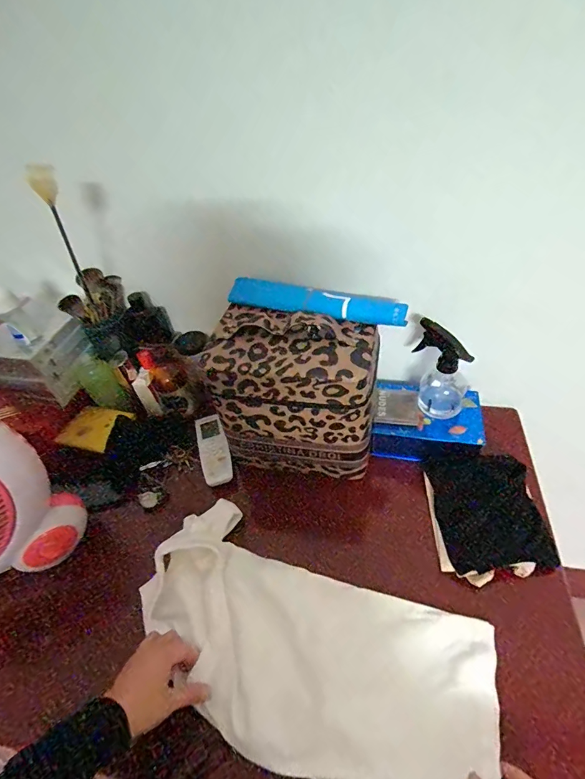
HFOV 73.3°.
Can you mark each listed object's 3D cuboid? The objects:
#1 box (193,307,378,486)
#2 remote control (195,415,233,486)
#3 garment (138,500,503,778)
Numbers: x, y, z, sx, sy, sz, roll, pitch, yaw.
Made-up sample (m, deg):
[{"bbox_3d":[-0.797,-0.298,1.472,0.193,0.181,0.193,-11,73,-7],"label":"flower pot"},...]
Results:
[{"bbox_3d":[0.006,0.007,0.617,0.237,0.232,0.143,9,46,16],"label":"box"},{"bbox_3d":[-0.143,0.105,0.709,0.051,0.024,0.143,-18,45,-11],"label":"remote control"},{"bbox_3d":[0.010,0.307,0.486,0.440,0.030,0.224,18,49,22],"label":"garment"}]

